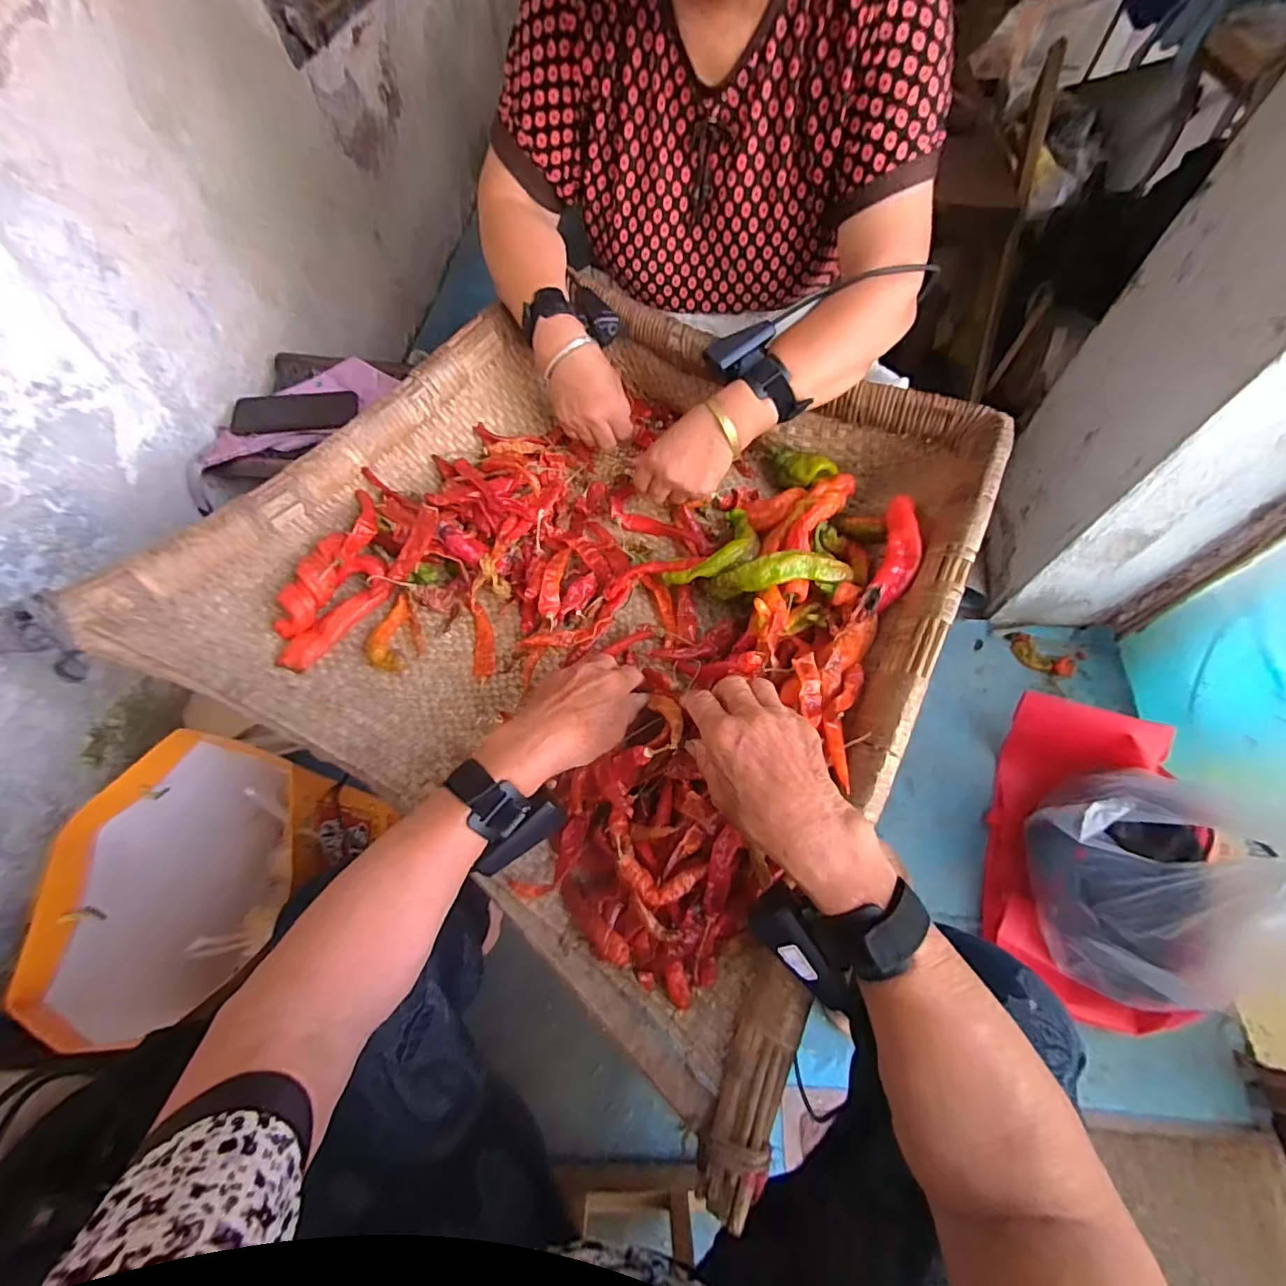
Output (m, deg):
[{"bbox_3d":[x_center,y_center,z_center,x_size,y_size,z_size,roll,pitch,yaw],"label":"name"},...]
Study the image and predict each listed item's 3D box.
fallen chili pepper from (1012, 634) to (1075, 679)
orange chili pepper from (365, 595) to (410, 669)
[{"bbox_3d":[0.684,0.024,0.934,0.099,0.024,0.042,39,70,20],"label":"fallen chili pepper"},{"bbox_3d":[-0.243,-0.011,0.523,0.032,0.018,0.075,1,62,3],"label":"orange chili pepper"}]

